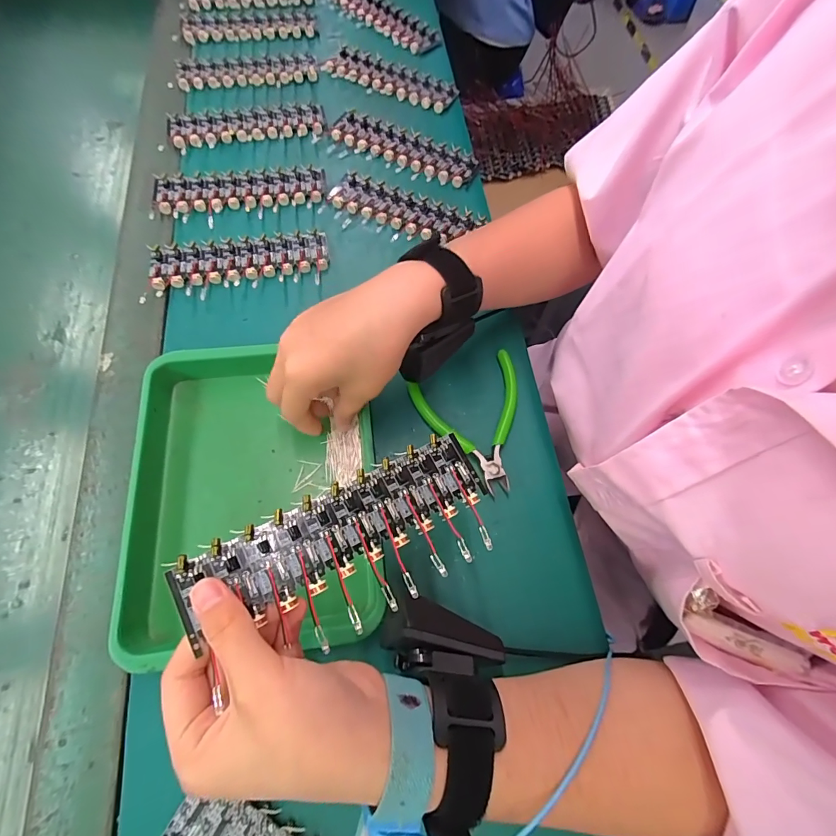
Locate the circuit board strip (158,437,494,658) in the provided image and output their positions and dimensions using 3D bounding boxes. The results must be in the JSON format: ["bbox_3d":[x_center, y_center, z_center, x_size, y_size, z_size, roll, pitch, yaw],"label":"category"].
[{"bbox_3d":[-0.040,0.057,0.220,0.161,0.008,0.047,-22,70,-19],"label":"circuit board strip"}]

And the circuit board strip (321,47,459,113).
[{"bbox_3d":[-0.032,-0.393,0.481,0.152,0.008,0.054,26,69,8],"label":"circuit board strip"}]

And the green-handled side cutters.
[{"bbox_3d":[0.052,0.004,0.332,0.089,0.007,0.105,-20,70,-10],"label":"green-handled side cutters"}]

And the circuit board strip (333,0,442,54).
[{"bbox_3d":[-0.043,-0.504,0.525,0.154,0.008,0.053,40,72,13],"label":"circuit board strip"}]

